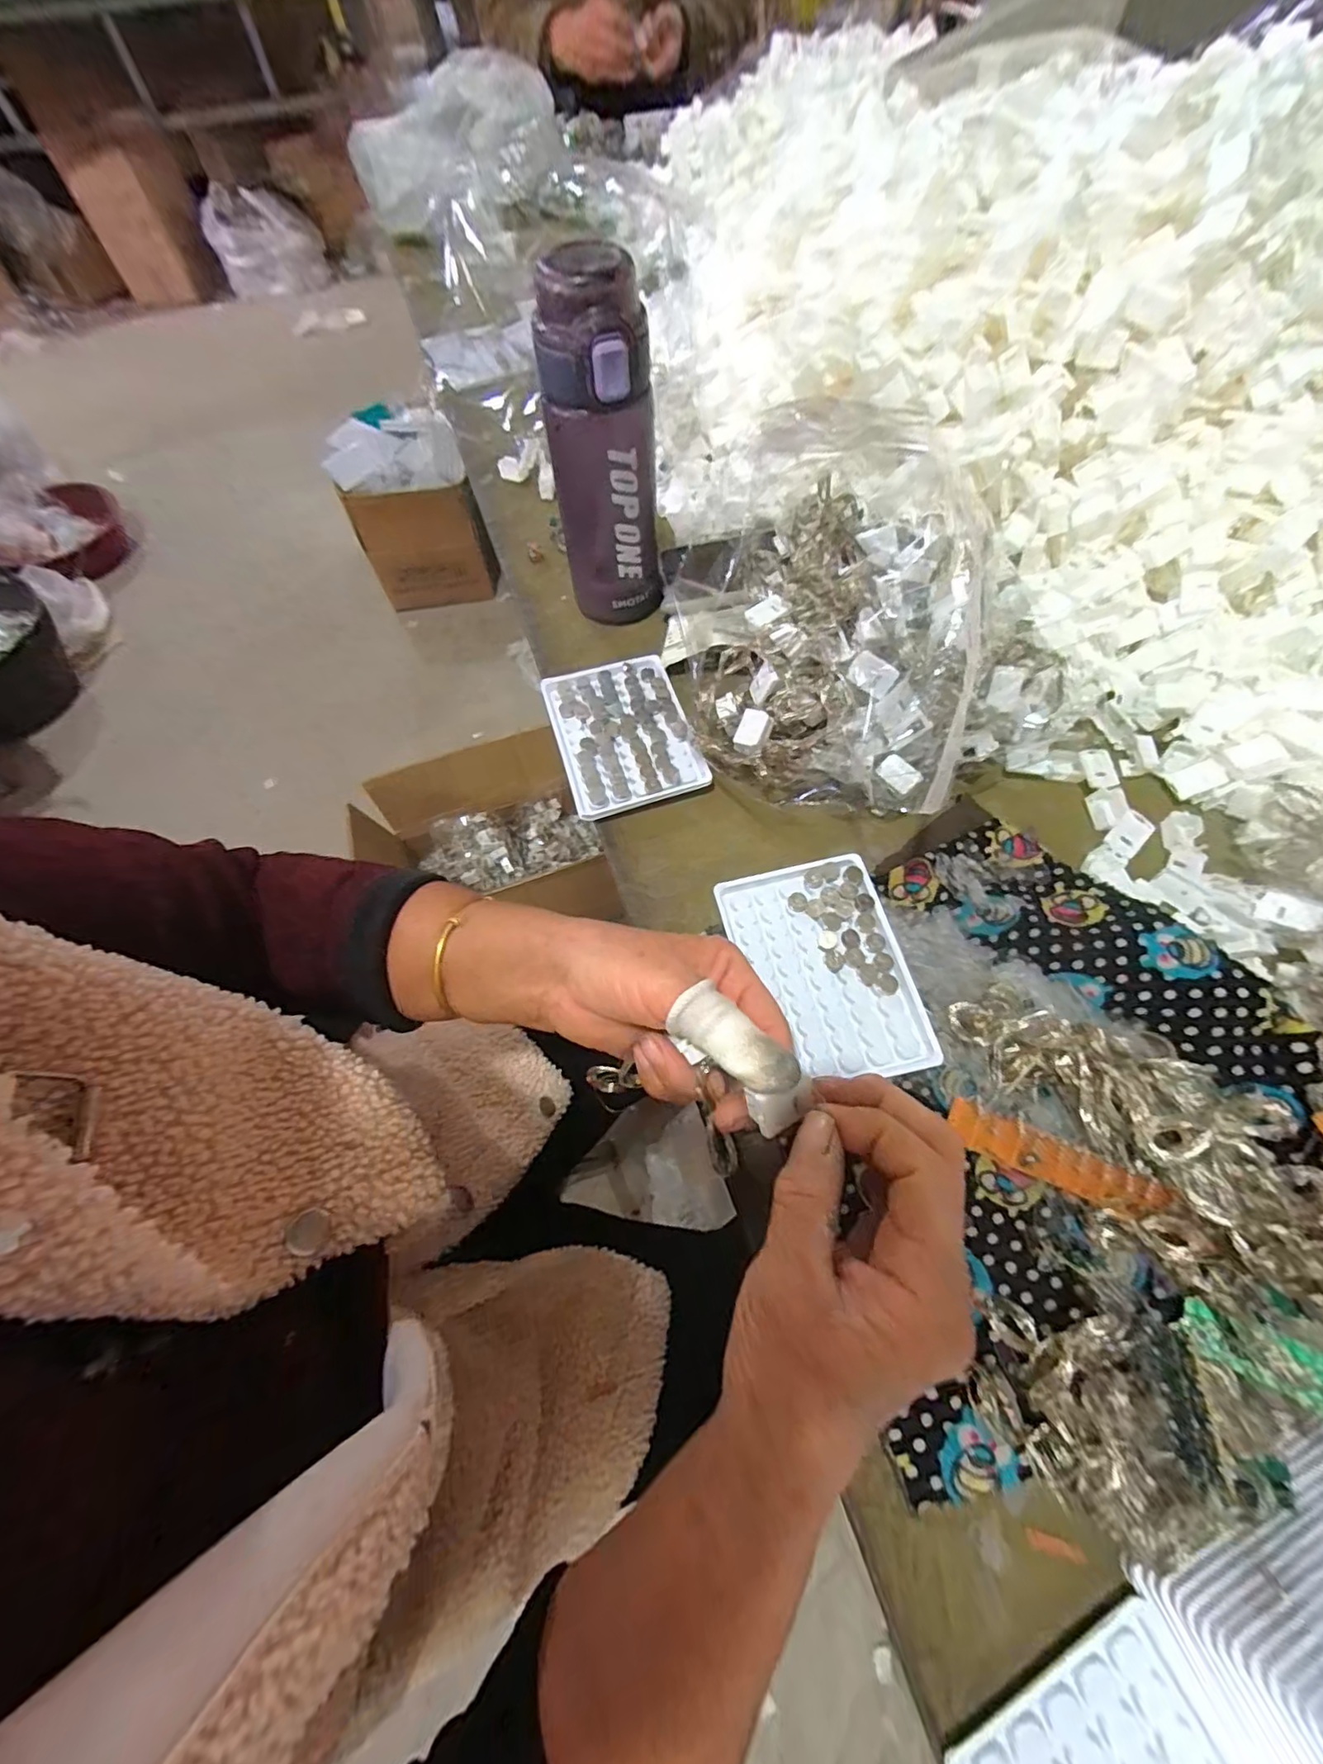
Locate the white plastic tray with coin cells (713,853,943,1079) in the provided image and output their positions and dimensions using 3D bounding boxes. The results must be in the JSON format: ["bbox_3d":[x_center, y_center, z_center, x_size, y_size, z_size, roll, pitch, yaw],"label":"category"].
[{"bbox_3d":[0.093,0.048,0.326,0.092,0.008,0.127,-11,63,-4],"label":"white plastic tray with coin cells"}]

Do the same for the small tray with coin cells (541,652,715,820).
[{"bbox_3d":[-0.029,-0.108,0.412,0.094,0.014,0.127,-17,64,-7],"label":"small tray with coin cells"}]

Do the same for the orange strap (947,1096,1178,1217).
[{"bbox_3d":[0.193,0.136,0.276,0.096,0.007,0.022,21,97,14],"label":"orange strap"}]

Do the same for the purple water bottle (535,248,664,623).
[{"bbox_3d":[-0.039,-0.284,0.383,0.070,0.201,0.069,-7,63,-2],"label":"purple water bottle"}]

